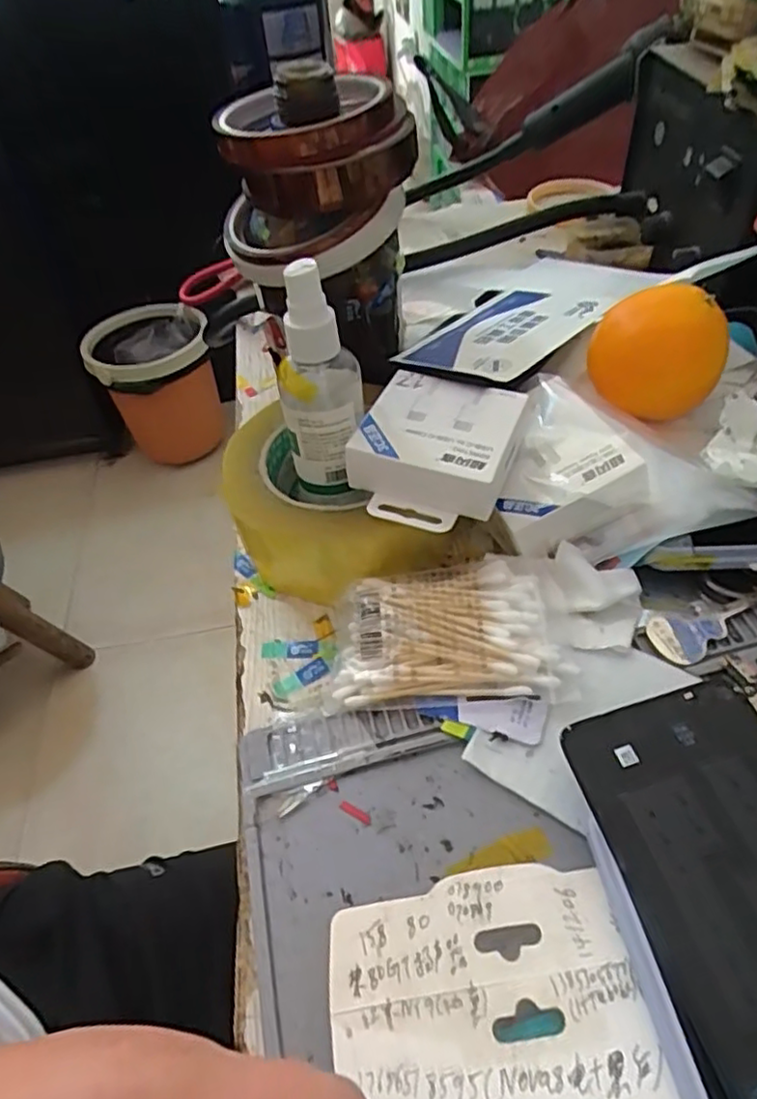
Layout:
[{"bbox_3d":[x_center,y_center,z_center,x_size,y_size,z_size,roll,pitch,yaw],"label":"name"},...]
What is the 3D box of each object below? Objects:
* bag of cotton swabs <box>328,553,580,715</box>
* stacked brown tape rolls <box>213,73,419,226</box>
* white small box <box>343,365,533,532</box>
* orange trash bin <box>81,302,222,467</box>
[{"bbox_3d":[0.030,0.036,0.287,0.099,0.020,0.067,-3,49,4],"label":"bag of cotton swabs"},{"bbox_3d":[-0.033,-0.211,0.334,0.093,0.043,0.103,-14,49,-6],"label":"stacked brown tape rolls"},{"bbox_3d":[0.028,-0.048,0.306,0.069,0.028,0.078,12,51,16],"label":"white small box"},{"bbox_3d":[-0.476,-0.356,1.441,0.246,0.314,0.278,-14,49,-6],"label":"orange trash bin"}]

